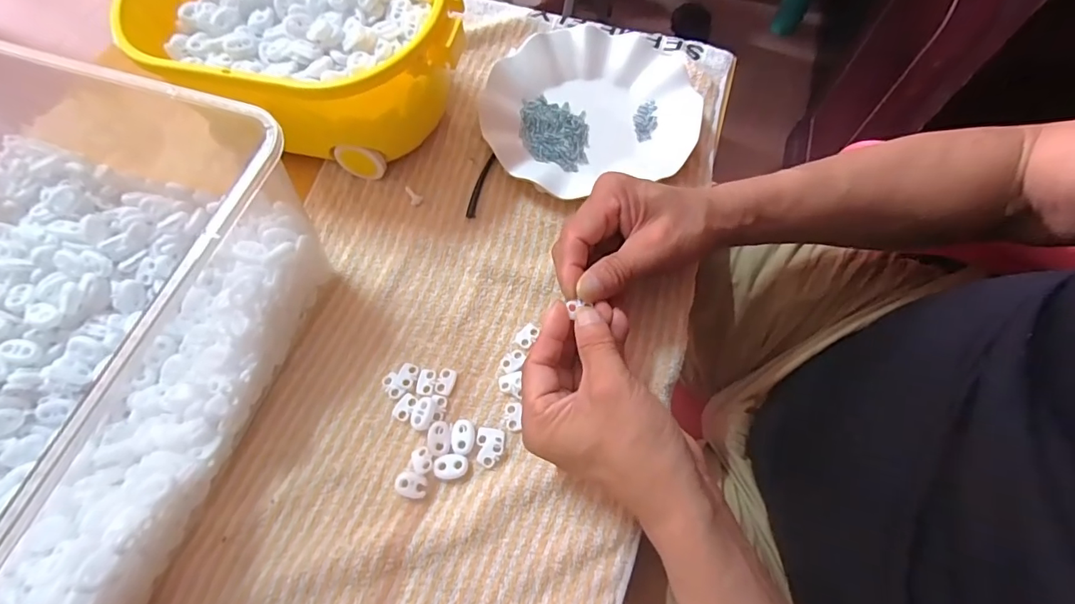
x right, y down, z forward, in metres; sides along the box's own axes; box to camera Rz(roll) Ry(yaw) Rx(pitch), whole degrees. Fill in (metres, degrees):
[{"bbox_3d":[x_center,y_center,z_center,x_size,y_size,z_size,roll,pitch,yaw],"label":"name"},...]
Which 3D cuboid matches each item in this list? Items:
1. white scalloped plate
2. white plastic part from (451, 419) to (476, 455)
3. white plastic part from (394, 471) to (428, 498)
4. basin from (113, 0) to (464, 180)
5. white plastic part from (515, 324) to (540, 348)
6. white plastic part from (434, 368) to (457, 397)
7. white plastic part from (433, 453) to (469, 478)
[{"bbox_3d":[0.045,-0.172,0.418,0.182,0.022,0.160,-14,67,-5],"label":"white scalloped plate"},{"bbox_3d":[-0.049,0.090,0.317,0.015,0.004,0.022,1,67,1],"label":"white plastic part"},{"bbox_3d":[-0.082,0.117,0.306,0.021,0.005,0.014,16,68,7],"label":"white plastic part"},{"bbox_3d":[-0.176,-0.197,0.386,0.233,0.104,0.160,7,67,4],"label":"basin"},{"bbox_3d":[-0.007,0.024,0.348,0.012,0.004,0.019,38,72,15],"label":"white plastic part"},{"bbox_3d":[-0.064,0.056,0.334,0.012,0.004,0.019,12,67,6],"label":"white plastic part"},{"bbox_3d":[-0.056,0.106,0.309,0.021,0.004,0.014,-9,67,-3],"label":"white plastic part"}]

